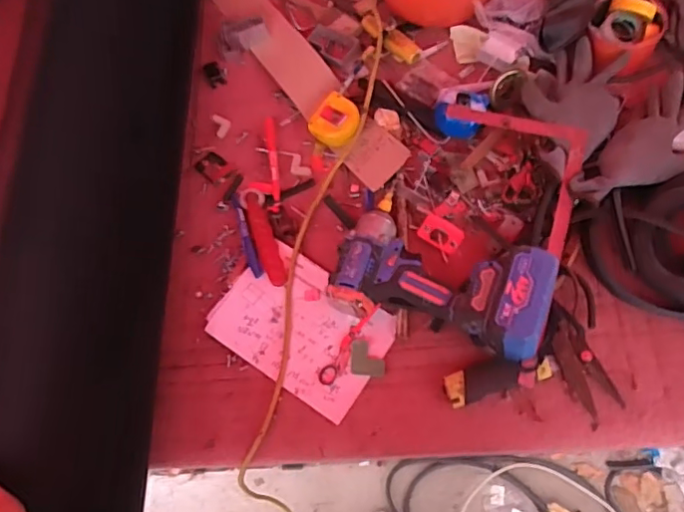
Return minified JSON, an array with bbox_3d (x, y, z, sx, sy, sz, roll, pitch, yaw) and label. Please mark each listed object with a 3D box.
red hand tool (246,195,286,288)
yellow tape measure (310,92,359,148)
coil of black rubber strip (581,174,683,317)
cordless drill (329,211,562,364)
[{"bbox_3d":[-0.101,-0.025,0.760,0.027,0.010,0.139,-16,69,-5],"label":"red hand tool"},{"bbox_3d":[-0.007,-0.188,0.799,0.064,0.028,0.062,-43,74,-14],"label":"yellow tape measure"},{"bbox_3d":[0.417,-0.015,0.669,0.219,0.083,0.176,-16,69,-5],"label":"coil of black rubber strip"},{"bbox_3d":[0.118,0.034,0.670,0.239,0.070,0.117,14,69,26],"label":"cordless drill"}]

